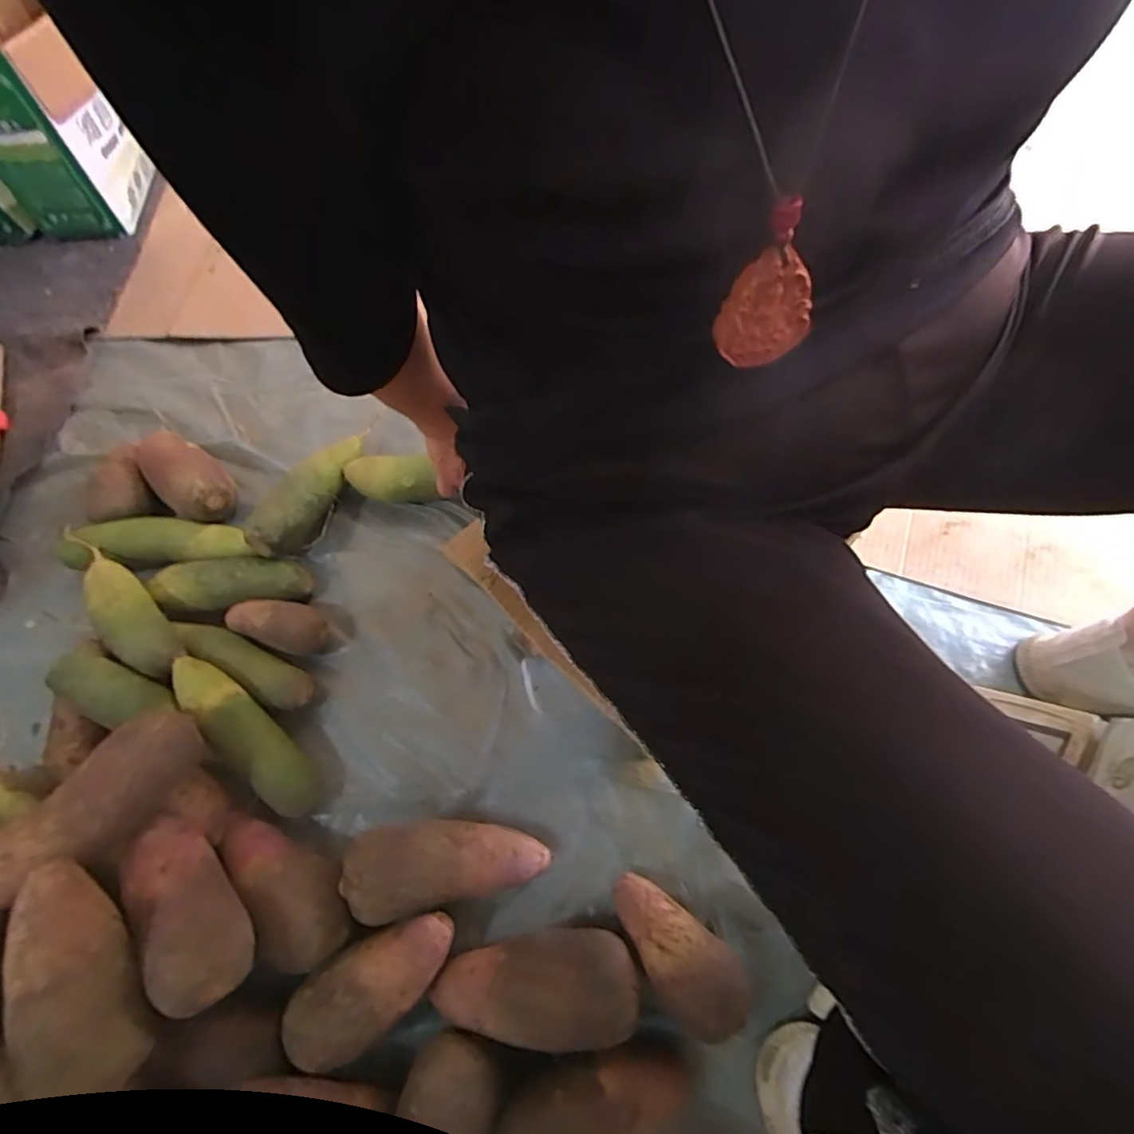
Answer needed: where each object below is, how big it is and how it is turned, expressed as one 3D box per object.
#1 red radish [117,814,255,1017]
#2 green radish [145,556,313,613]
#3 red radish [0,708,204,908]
[{"bbox_3d":[-0.304,0.265,0.445,0.149,0.056,0.064,33,70,34],"label":"red radish"},{"bbox_3d":[-0.380,0.021,0.649,0.176,0.056,0.063,-1,64,3],"label":"green radish"},{"bbox_3d":[-0.388,0.196,0.461,0.071,0.054,0.168,25,45,15],"label":"red radish"}]

